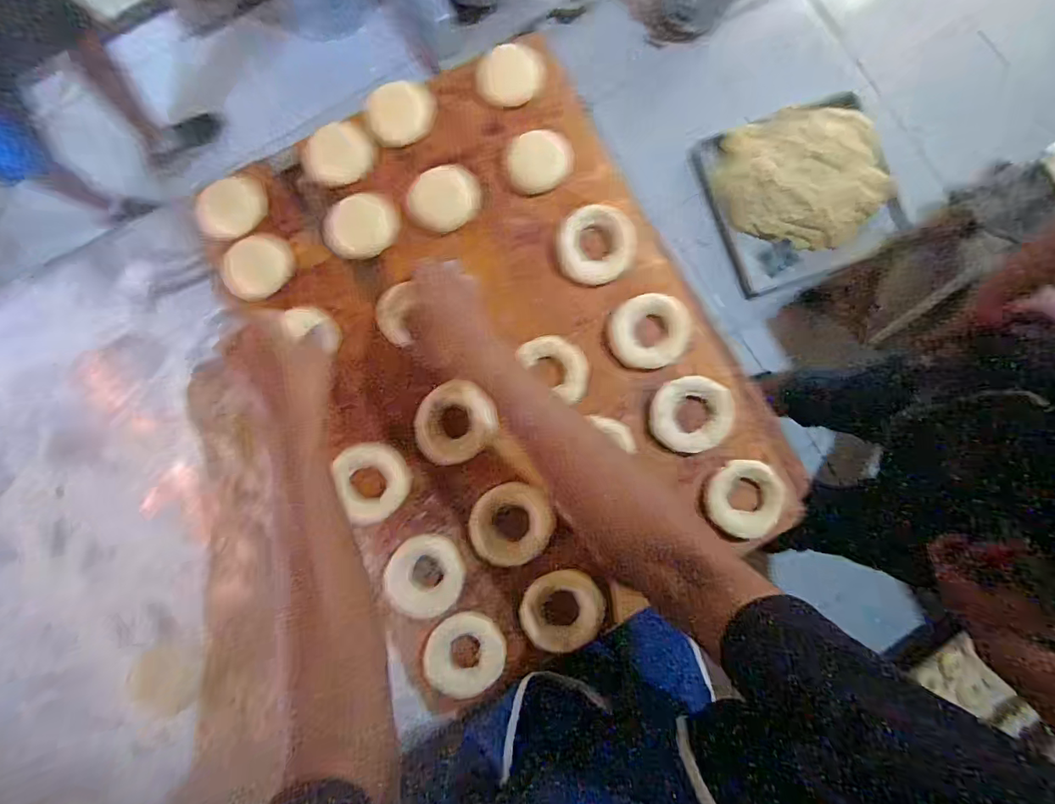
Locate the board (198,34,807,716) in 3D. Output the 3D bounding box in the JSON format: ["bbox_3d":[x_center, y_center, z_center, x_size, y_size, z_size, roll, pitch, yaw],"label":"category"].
[{"bbox_3d":[-0.033,-0.048,0.513,0.440,0.040,0.593,-27,86,-4],"label":"board"}]

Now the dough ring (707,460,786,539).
[{"bbox_3d":[0.218,0.097,0.514,0.072,0.012,0.076,0,86,-2],"label":"dough ring"}]

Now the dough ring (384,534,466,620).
[{"bbox_3d":[-0.100,0.171,0.501,0.074,0.014,0.075,0,86,-2],"label":"dough ring"}]

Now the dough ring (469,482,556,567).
[{"bbox_3d":[-0.014,0.121,0.503,0.080,0.017,0.077,0,86,-2],"label":"dough ring"}]

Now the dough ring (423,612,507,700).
[{"bbox_3d":[-0.060,0.246,0.495,0.076,0.014,0.077,0,86,-2],"label":"dough ring"}]

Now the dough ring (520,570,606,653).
[{"bbox_3d":[0.035,0.205,0.502,0.080,0.018,0.070,-6,86,-3],"label":"dough ring"}]

